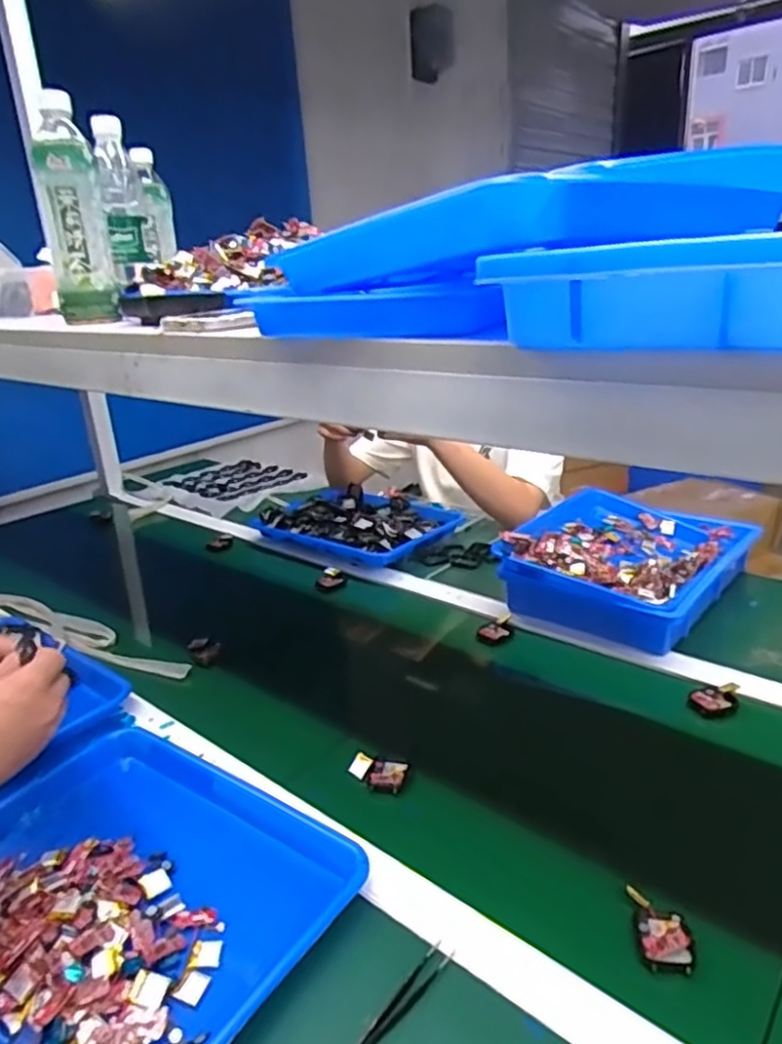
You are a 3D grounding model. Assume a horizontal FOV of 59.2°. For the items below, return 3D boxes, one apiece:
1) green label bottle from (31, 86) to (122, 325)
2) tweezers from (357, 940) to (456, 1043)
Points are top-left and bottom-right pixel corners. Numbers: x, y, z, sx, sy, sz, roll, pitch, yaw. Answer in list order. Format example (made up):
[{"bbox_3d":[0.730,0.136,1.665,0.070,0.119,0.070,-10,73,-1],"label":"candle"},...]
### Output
[{"bbox_3d":[-0.335,-0.326,0.724,0.060,0.217,0.067,-13,23,-22],"label":"green label bottle"},{"bbox_3d":[0.003,0.322,0.452,0.016,0.005,0.117,13,26,37],"label":"tweezers"}]

